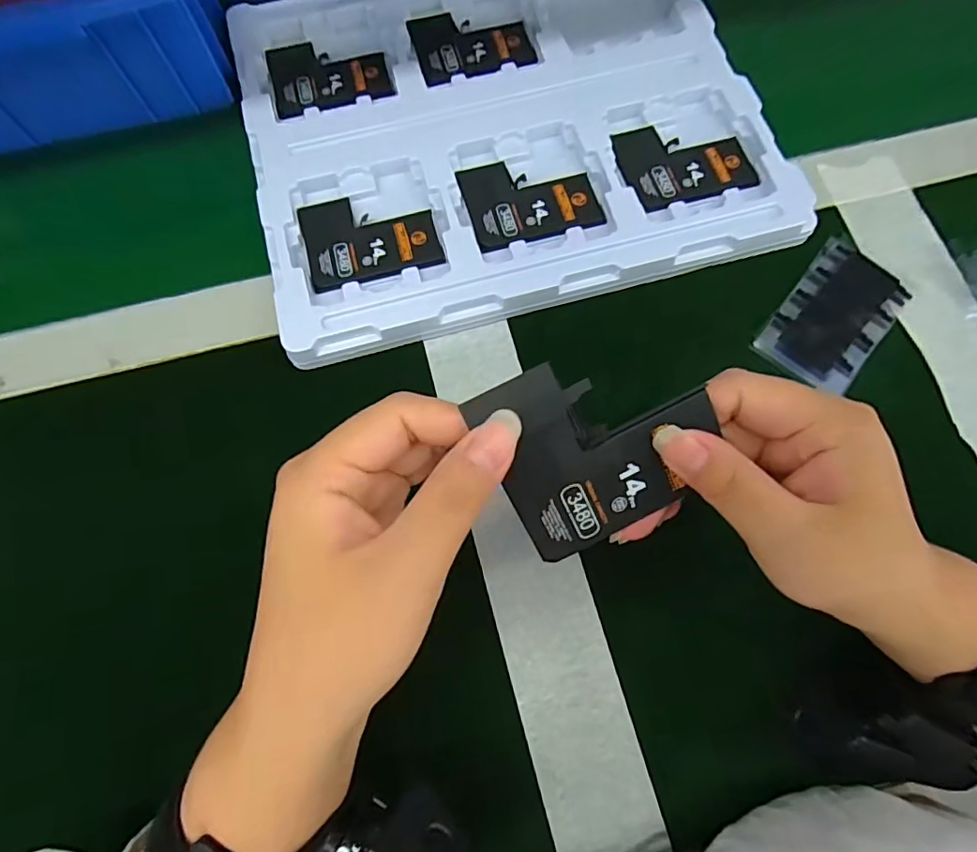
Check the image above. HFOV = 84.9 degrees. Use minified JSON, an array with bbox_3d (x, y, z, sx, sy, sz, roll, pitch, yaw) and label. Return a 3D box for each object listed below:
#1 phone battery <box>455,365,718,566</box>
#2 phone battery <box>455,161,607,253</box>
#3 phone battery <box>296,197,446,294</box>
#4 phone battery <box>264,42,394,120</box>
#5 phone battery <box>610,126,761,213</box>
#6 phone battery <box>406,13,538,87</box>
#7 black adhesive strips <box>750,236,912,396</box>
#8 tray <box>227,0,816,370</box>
[{"bbox_3d":[0.040,0.005,0.184,0.074,0.004,0.070,-27,113,1],"label":"phone battery"},{"bbox_3d":[0.026,-0.143,0.331,0.079,0.004,0.064,-15,75,-4],"label":"phone battery"},{"bbox_3d":[-0.072,-0.117,0.324,0.079,0.004,0.065,-15,75,-4],"label":"phone battery"},{"bbox_3d":[-0.111,-0.246,0.373,0.079,0.006,0.068,-15,75,-4],"label":"phone battery"},{"bbox_3d":[0.124,-0.169,0.337,0.080,0.004,0.063,-12,75,-3],"label":"phone battery"},{"bbox_3d":[-0.012,-0.271,0.377,0.080,0.006,0.066,-16,75,-4],"label":"phone battery"},{"bbox_3d":[0.207,-0.066,0.318,0.057,0.004,0.098,39,78,10],"label":"black adhesive strips"},{"bbox_3d":[0.006,-0.206,0.348,0.316,0.020,0.285,-15,75,-4],"label":"tray"}]

